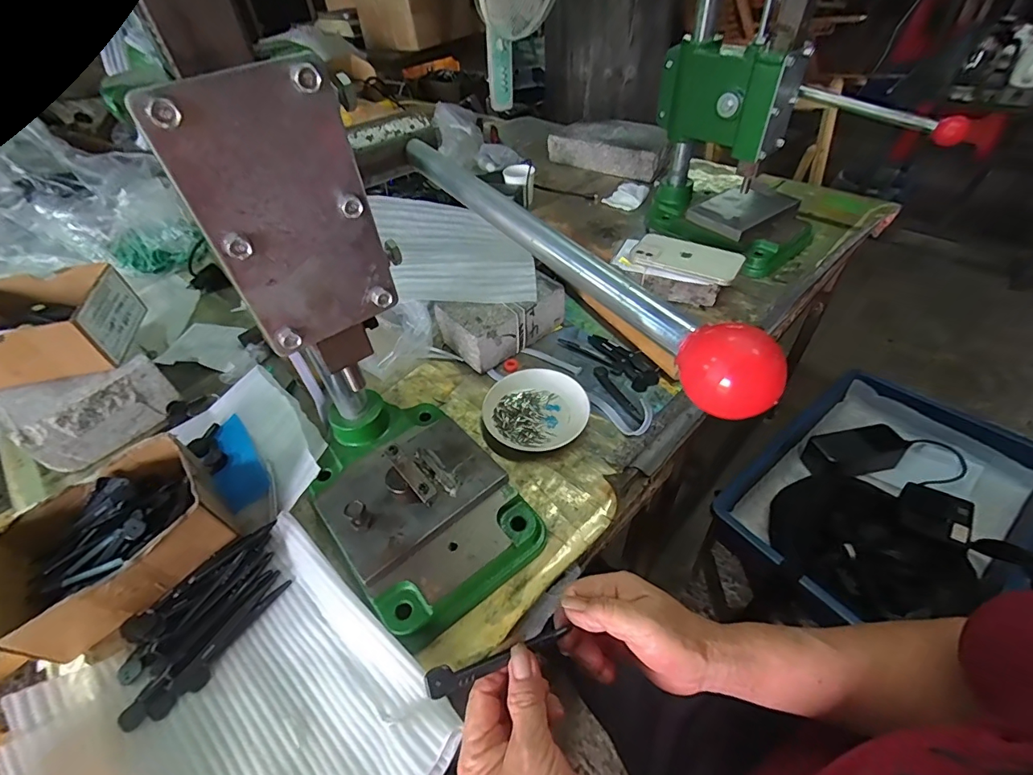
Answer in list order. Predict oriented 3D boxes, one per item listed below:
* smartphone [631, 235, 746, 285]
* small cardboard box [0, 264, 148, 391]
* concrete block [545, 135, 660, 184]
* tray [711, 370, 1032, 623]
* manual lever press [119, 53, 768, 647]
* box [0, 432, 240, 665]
[{"bbox_3d":[0.244,-0.188,0.661,0.143,0.013,0.080,25,53,27],"label":"smartphone"},{"bbox_3d":[-0.543,-0.070,0.534,0.163,0.069,0.123,-12,46,-6],"label":"small cardboard box"},{"bbox_3d":[0.170,-0.486,0.979,0.250,0.058,0.027,25,53,27],"label":"concrete block"},{"bbox_3d":[0.511,0.160,0.650,0.421,0.089,0.276,-32,51,-23],"label":"tray"},{"bbox_3d":[-0.062,0.014,0.302,0.345,0.363,0.176,31,56,30],"label":"manual lever press"},{"bbox_3d":[-0.361,0.136,0.419,0.130,0.065,0.168,31,56,30],"label":"box"}]

